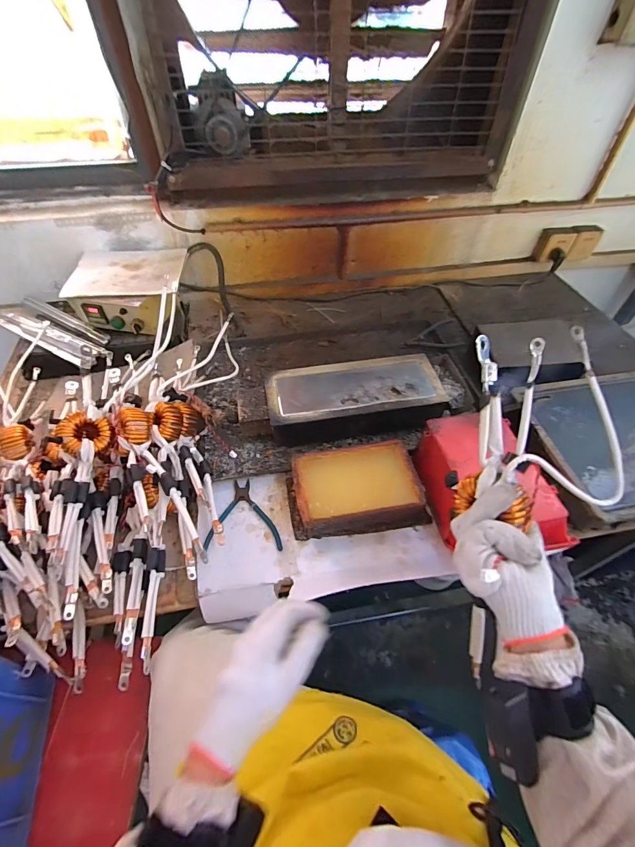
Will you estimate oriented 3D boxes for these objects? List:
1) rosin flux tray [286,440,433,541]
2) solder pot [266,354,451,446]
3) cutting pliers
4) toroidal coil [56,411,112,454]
[{"bbox_3d":[0.065,0.108,0.641,0.221,0.079,0.136,-9,51,-7],"label":"rosin flux tray"},{"bbox_3d":[0.073,-0.046,0.759,0.336,0.085,0.163,-10,51,-8],"label":"solder pot"},{"bbox_3d":[-0.122,0.153,0.640,0.124,0.012,0.127,-1,51,-1],"label":"cutting pliers"},{"bbox_3d":[-0.380,0.018,0.615,0.071,0.038,0.074,13,65,-30],"label":"toroidal coil"}]

